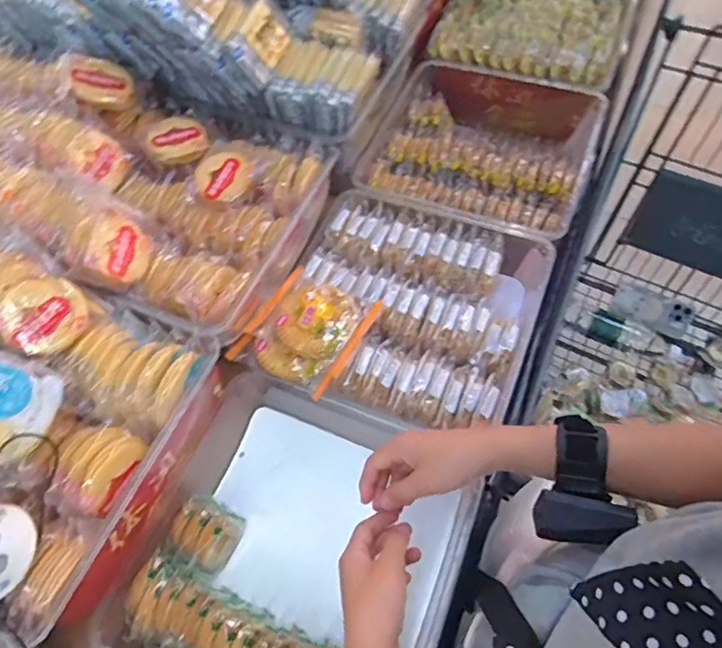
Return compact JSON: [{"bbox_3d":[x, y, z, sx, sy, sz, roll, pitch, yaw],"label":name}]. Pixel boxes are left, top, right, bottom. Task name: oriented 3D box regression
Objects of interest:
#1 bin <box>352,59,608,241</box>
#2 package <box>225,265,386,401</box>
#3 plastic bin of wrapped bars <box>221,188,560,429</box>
[{"bbox_3d":[0.196,-0.269,0.823,0.306,0.118,0.357,21,65,14],"label":"bin"},{"bbox_3d":[-0.062,0.003,0.605,0.128,0.039,0.149,26,66,16],"label":"package"},{"bbox_3d":[0.056,-0.025,0.643,0.303,0.089,0.308,20,64,14],"label":"plastic bin of wrapped bars"}]

